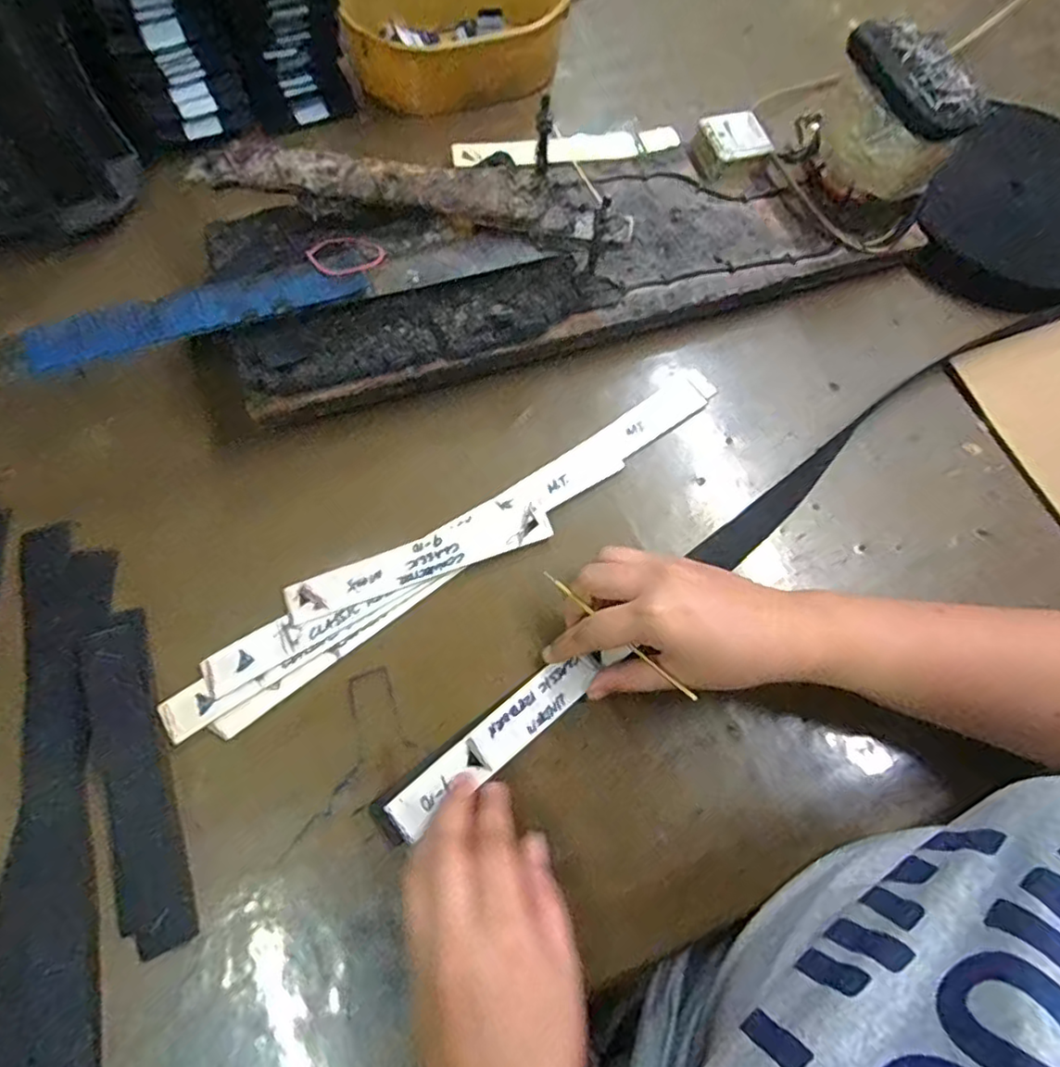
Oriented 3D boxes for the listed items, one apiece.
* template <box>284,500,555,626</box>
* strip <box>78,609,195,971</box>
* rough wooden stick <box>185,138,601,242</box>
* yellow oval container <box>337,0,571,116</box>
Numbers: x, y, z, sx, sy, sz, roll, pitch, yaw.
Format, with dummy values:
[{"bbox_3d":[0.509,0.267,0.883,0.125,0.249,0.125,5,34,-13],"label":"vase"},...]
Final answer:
[{"bbox_3d":[-0.067,0.016,0.382,0.163,0.004,0.027,-19,71,-9],"label":"template"},{"bbox_3d":[-0.212,0.128,0.332,0.036,0.005,0.173,-18,73,-9],"label":"strip"},{"bbox_3d":[-0.090,-0.224,0.409,0.264,0.034,0.040,10,68,0],"label":"rough wooden stick"},{"bbox_3d":[-0.065,-0.439,0.541,0.190,0.071,0.126,-15,70,-9],"label":"yellow oval container"}]

